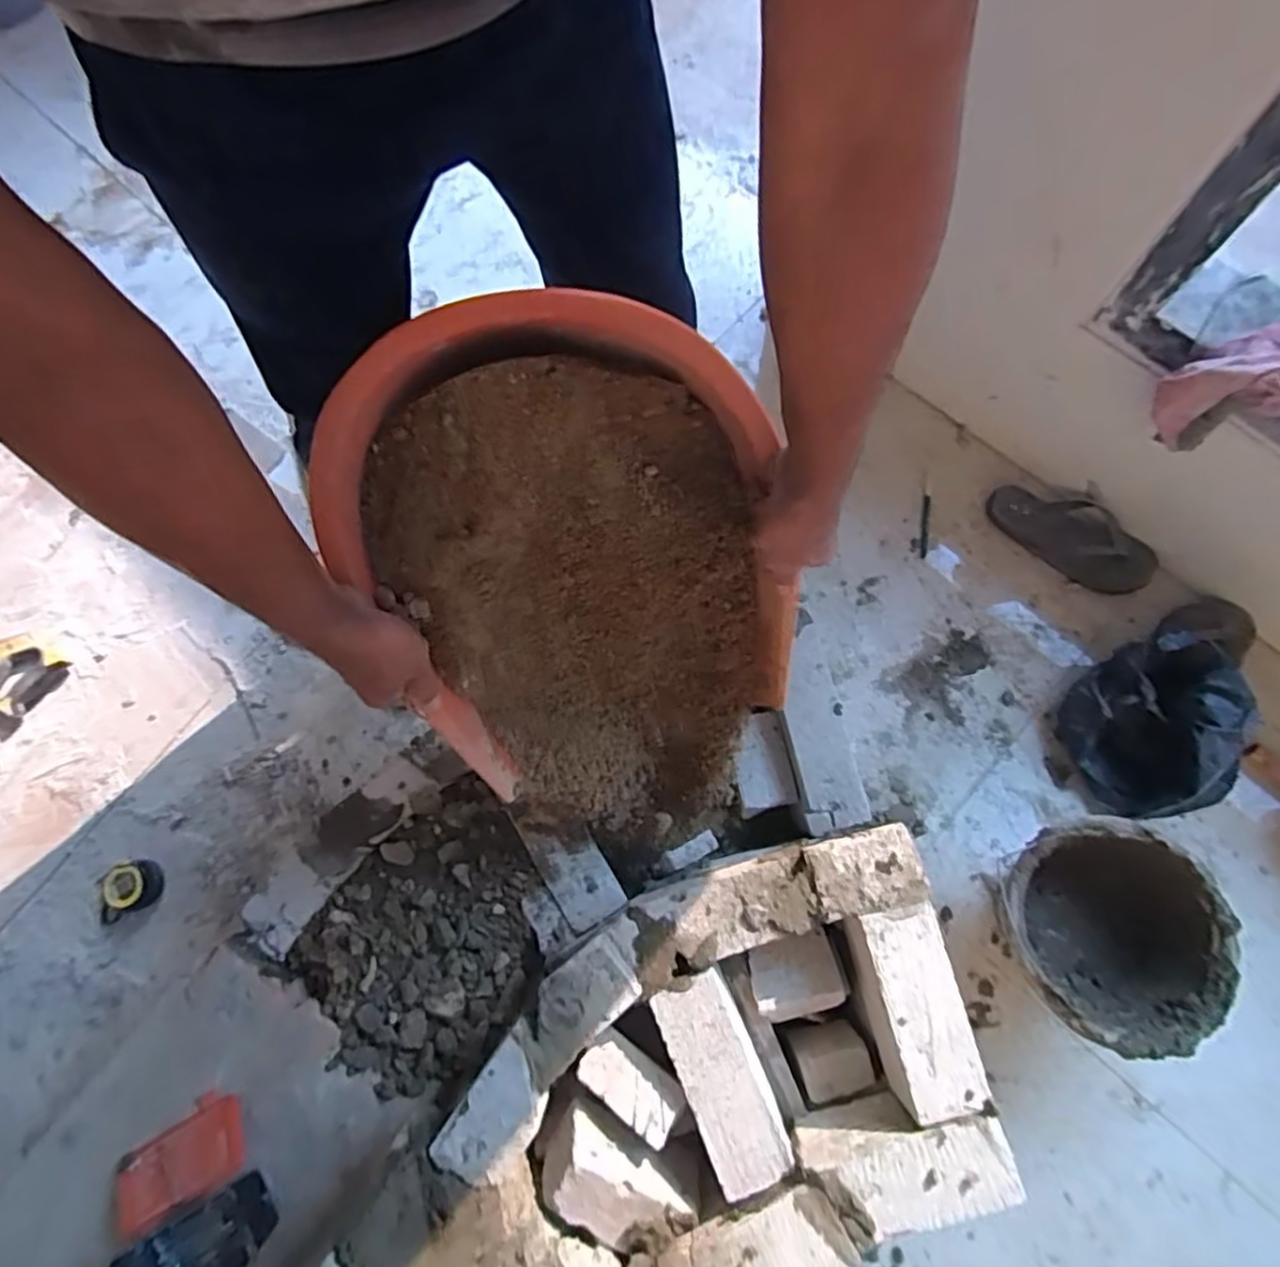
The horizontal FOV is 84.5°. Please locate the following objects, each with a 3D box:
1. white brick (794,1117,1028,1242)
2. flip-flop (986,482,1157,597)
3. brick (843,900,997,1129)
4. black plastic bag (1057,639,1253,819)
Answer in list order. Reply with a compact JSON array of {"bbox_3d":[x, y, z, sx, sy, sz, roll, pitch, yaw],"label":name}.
[{"bbox_3d":[0.251,0.507,0.670,0.184,0.062,0.074,-10,74,-2],"label":"white brick"},{"bbox_3d":[0.684,-0.157,1.120,0.260,0.041,0.120,35,77,12],"label":"flip-flop"},{"bbox_3d":[0.276,0.377,0.721,0.084,0.082,0.186,-14,74,-3],"label":"brick"},{"bbox_3d":[0.710,0.134,0.971,0.182,0.152,0.221,-14,73,-2],"label":"black plastic bag"}]

